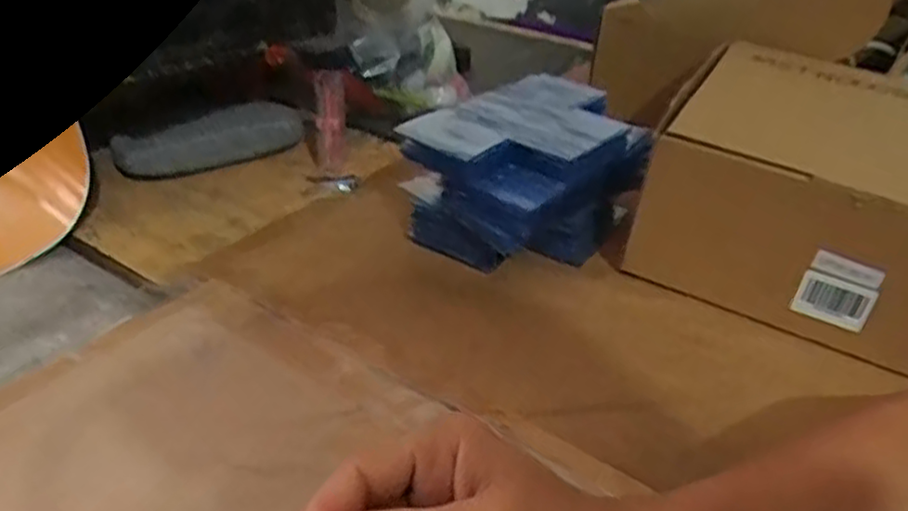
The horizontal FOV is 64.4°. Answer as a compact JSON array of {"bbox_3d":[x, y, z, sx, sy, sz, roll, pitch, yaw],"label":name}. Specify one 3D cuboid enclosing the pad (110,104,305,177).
[{"bbox_3d":[-0.201,-0.099,0.623,0.165,0.037,0.048,-20,38,-32],"label":"pad"}]

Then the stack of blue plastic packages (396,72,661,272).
[{"bbox_3d":[0.054,-0.060,0.523,0.165,0.091,0.114,-24,40,-36],"label":"stack of blue plastic packages"}]

